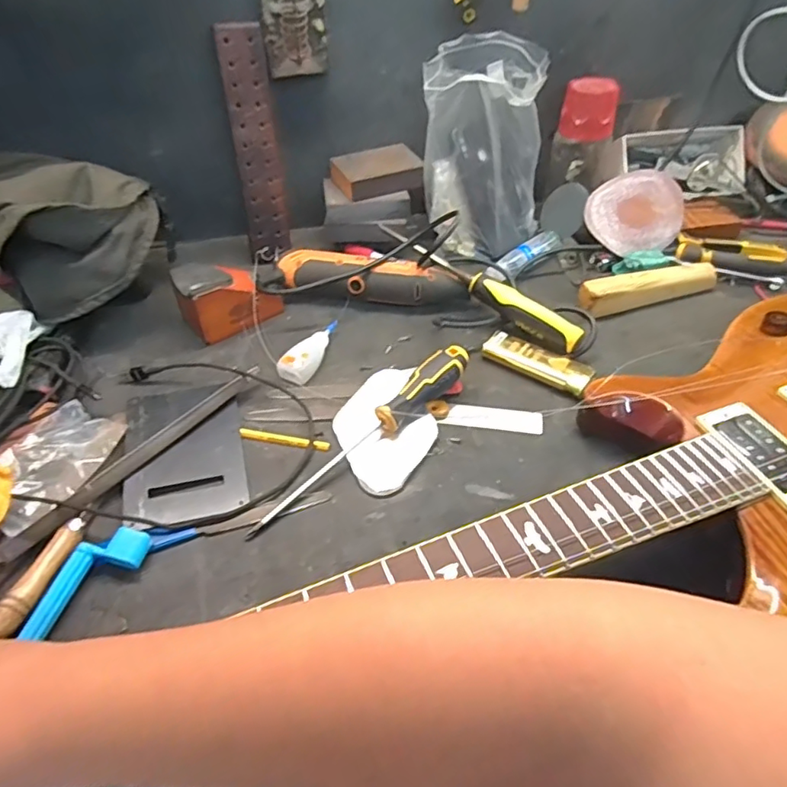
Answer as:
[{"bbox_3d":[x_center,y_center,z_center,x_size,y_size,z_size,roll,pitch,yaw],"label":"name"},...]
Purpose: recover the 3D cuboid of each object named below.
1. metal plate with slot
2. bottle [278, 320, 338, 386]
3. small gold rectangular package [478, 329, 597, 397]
[{"bbox_3d":[-0.183,0.050,0.496,0.097,0.009,0.144,-8,48,-15],"label":"metal plate with slot"},{"bbox_3d":[-0.083,-0.046,0.582,0.026,0.020,0.093,19,49,18],"label":"bottle"},{"bbox_3d":[0.145,-0.032,0.567,0.108,0.018,0.040,27,52,25],"label":"small gold rectangular package"}]

